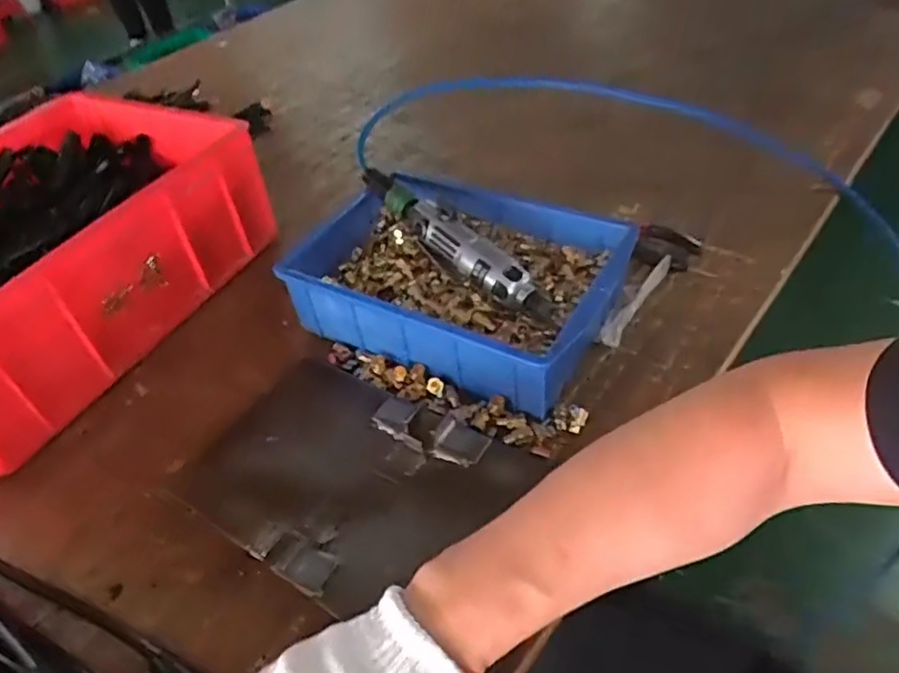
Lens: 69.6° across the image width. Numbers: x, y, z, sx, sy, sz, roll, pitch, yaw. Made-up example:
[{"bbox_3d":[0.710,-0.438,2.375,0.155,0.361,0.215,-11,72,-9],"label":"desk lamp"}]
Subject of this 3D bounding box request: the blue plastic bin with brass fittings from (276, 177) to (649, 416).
[{"bbox_3d":[0.009,-0.055,0.641,0.302,0.095,0.211,20,51,26],"label":"blue plastic bin with brass fittings"}]

